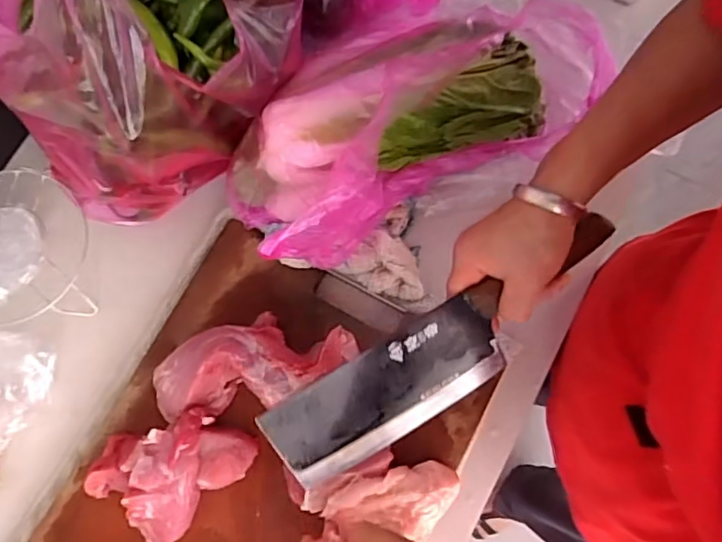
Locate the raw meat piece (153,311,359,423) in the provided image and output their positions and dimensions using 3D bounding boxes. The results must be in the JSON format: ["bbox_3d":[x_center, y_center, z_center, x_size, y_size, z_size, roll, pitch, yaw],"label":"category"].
[{"bbox_3d":[-0.097,0.080,0.514,0.176,0.032,0.078,-21,76,-3],"label":"raw meat piece"}]

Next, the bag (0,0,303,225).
[{"bbox_3d":[-0.184,-0.191,0.476,0.271,0.226,0.177,-41,78,-8],"label":"bag"}]

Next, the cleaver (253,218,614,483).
[{"bbox_3d":[0.067,0.064,0.431,0.284,0.017,0.084,-31,116,-7],"label":"cleaver"}]

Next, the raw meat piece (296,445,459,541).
[{"bbox_3d":[0.017,0.185,0.482,0.123,0.027,0.062,1,76,-5],"label":"raw meat piece"}]

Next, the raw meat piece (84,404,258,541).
[{"bbox_3d":[-0.168,0.168,0.502,0.125,0.035,0.099,-43,79,-8],"label":"raw meat piece"}]

